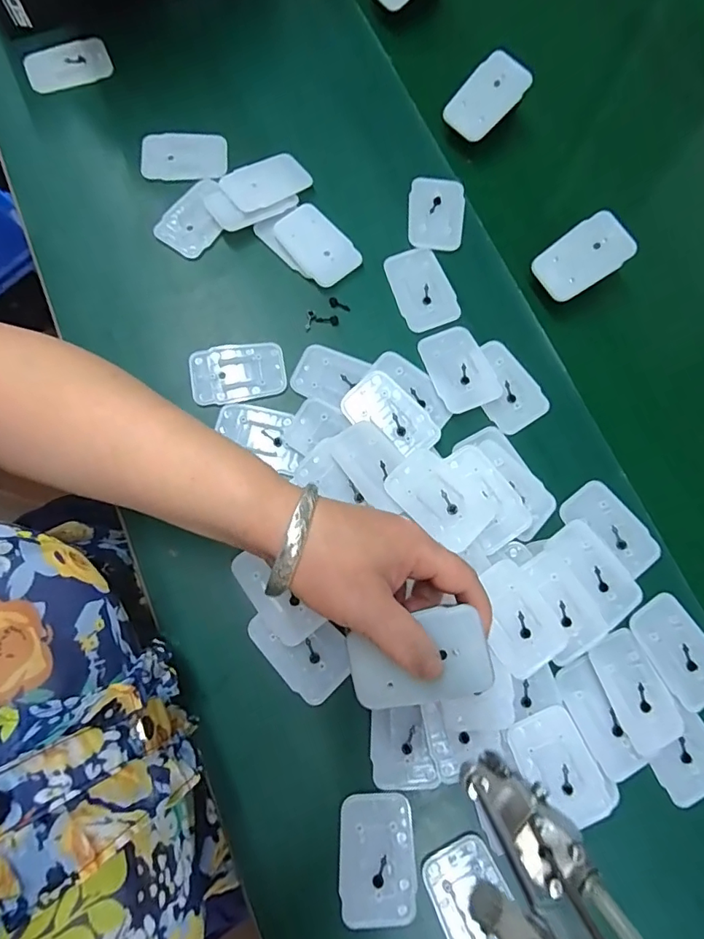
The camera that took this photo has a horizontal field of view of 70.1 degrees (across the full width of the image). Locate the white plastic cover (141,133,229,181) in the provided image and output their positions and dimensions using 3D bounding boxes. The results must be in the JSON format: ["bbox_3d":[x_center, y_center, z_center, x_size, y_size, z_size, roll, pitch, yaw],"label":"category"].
[{"bbox_3d":[-0.140,-0.262,0.418,0.071,0.004,0.041,-1,77,-1],"label":"white plastic cover"}]

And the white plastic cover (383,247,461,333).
[{"bbox_3d":[0.055,-0.144,0.401,0.044,0.004,0.068,-20,78,-6],"label":"white plastic cover"}]

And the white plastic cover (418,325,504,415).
[{"bbox_3d":[0.081,-0.077,0.379,0.043,0.010,0.069,-19,78,-5],"label":"white plastic cover"}]

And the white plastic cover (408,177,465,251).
[{"bbox_3d":[0.069,-0.212,0.415,0.045,0.004,0.066,7,77,1],"label":"white plastic cover"}]

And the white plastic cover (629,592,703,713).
[{"bbox_3d":[0.223,0.123,0.341,0.044,0.005,0.070,-32,79,-8],"label":"white plastic cover"}]

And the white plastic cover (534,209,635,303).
[{"bbox_3d":[0.179,-0.165,0.389,0.069,0.004,0.045,-33,82,11],"label":"white plastic cover"}]

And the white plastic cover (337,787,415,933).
[{"bbox_3d":[0.015,0.239,0.306,0.045,0.004,0.071,-3,77,-2],"label":"white plastic cover"}]

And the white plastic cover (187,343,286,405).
[{"bbox_3d":[-0.086,-0.073,0.377,0.069,0.004,0.045,-9,77,-3],"label":"white plastic cover"}]

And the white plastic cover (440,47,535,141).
[{"bbox_3d":[0.110,-0.310,0.417,0.071,0.011,0.044,-44,87,2],"label":"white plastic cover"}]

